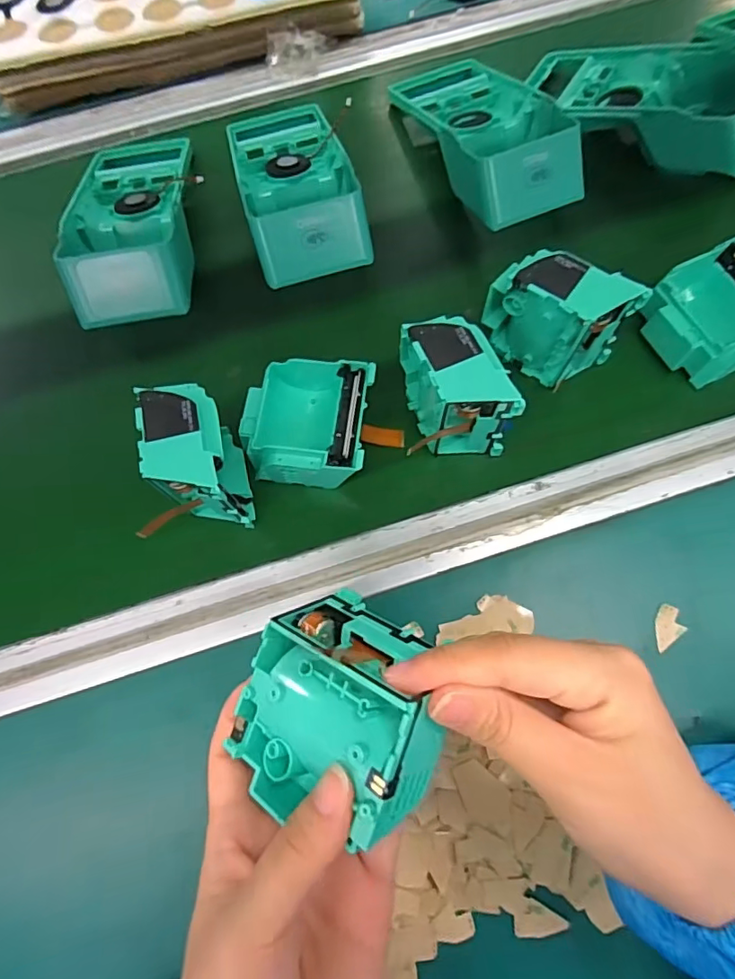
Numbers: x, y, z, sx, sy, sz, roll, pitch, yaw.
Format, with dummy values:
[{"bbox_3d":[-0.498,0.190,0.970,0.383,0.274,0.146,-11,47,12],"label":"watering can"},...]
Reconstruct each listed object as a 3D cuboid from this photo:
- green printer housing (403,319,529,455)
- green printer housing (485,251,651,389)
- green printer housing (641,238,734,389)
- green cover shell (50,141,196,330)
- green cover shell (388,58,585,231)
[{"bbox_3d":[0.051,-0.057,0.328,0.047,0.088,0.077,-22,72,-5],"label":"green printer housing"},{"bbox_3d":[0.117,-0.105,0.339,0.079,0.085,0.037,34,76,13],"label":"green printer housing"},{"bbox_3d":[0.234,-0.116,0.352,0.080,0.036,0.074,-27,72,-6],"label":"green printer housing"},{"bbox_3d":[-0.175,-0.208,0.398,0.087,0.057,0.196,-8,71,0],"label":"green cover shell"},{"bbox_3d":[0.086,-0.282,0.410,0.096,0.059,0.196,-19,72,-4],"label":"green cover shell"}]

